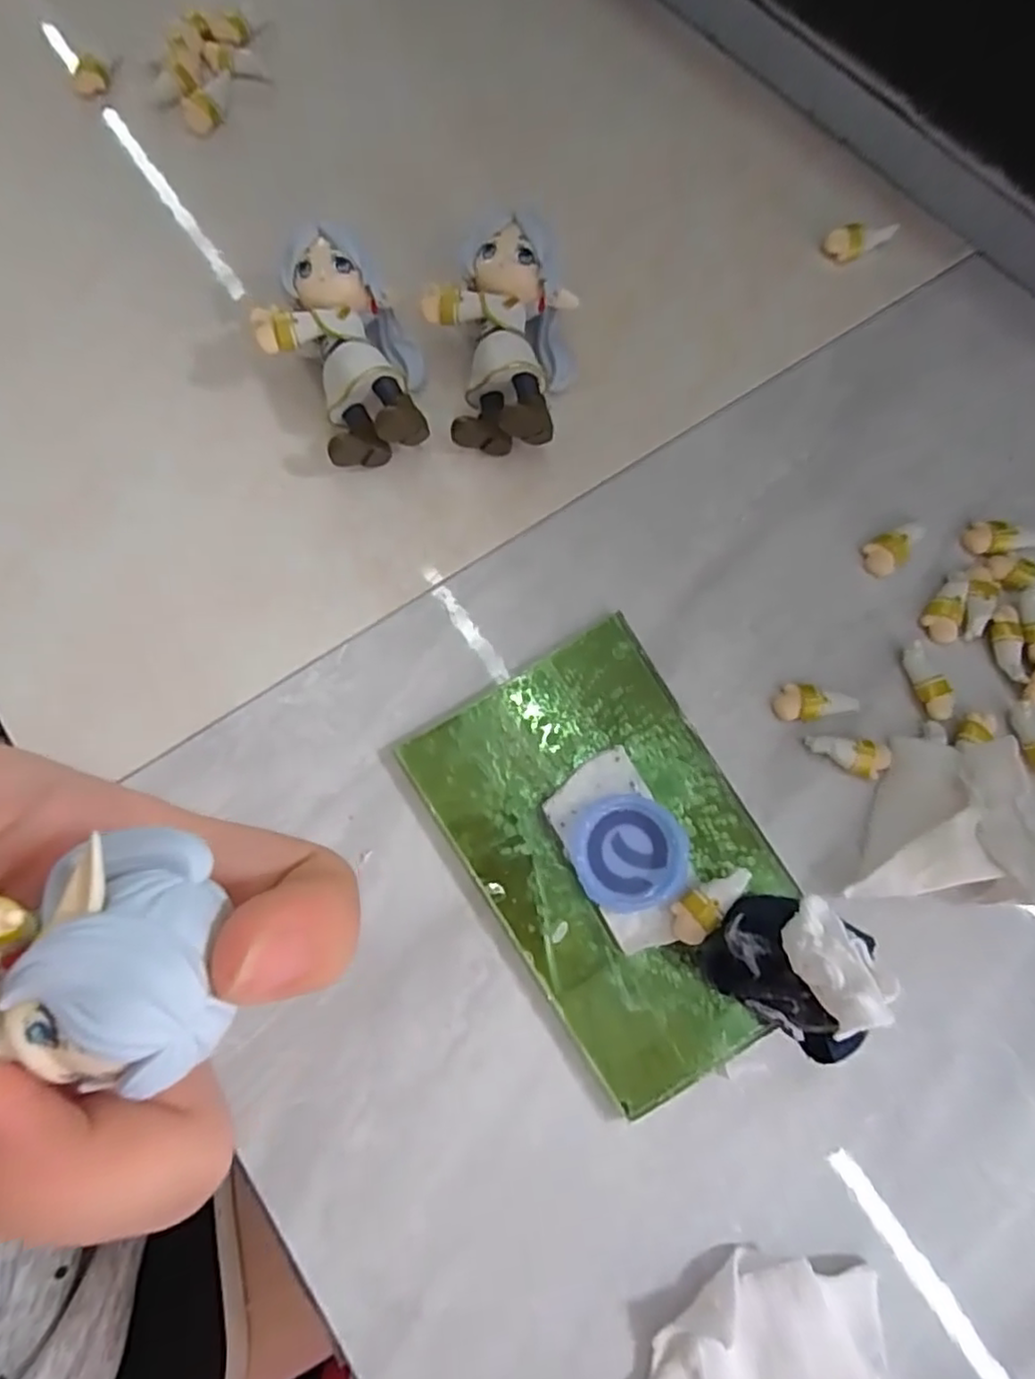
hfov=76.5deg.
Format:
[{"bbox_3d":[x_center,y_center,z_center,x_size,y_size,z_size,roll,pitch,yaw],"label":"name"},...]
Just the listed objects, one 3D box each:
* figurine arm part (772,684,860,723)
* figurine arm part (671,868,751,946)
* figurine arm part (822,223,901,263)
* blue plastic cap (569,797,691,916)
[{"bbox_3d":[0.079,0.004,0.173,0.020,0.006,0.009,6,76,0],"label":"figurine arm part"},{"bbox_3d":[0.045,0.050,0.152,0.021,0.007,0.011,-26,78,-8],"label":"figurine arm part"},{"bbox_3d":[0.109,-0.145,0.211,0.023,0.007,0.009,-27,79,-8],"label":"figurine arm part"},{"bbox_3d":[0.027,0.039,0.157,0.027,0.008,0.026,0,76,-2],"label":"blue plastic cap"}]

